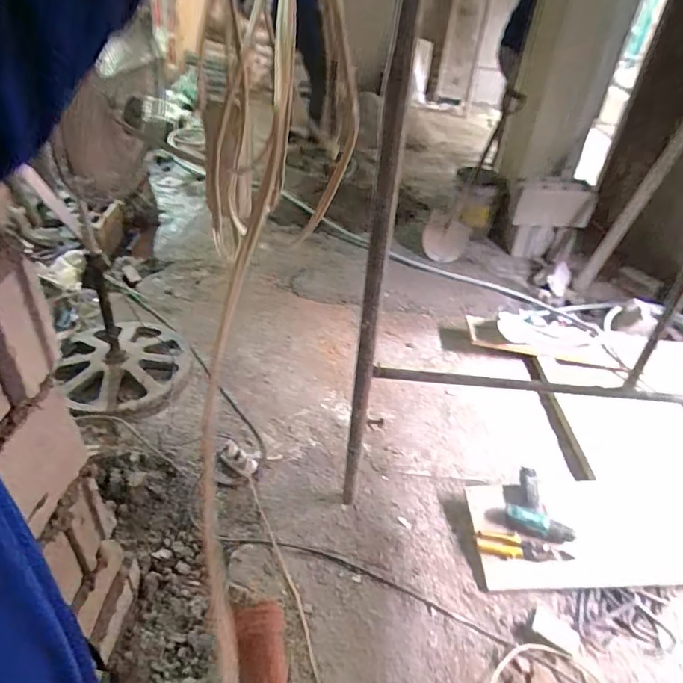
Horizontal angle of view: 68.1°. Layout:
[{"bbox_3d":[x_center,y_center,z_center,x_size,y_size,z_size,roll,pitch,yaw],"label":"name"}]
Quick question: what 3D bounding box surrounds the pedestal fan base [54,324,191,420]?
[{"bbox_3d":[-0.769,0.087,1.810,0.442,0.070,0.499,-12,40,-20],"label":"pedestal fan base"}]

